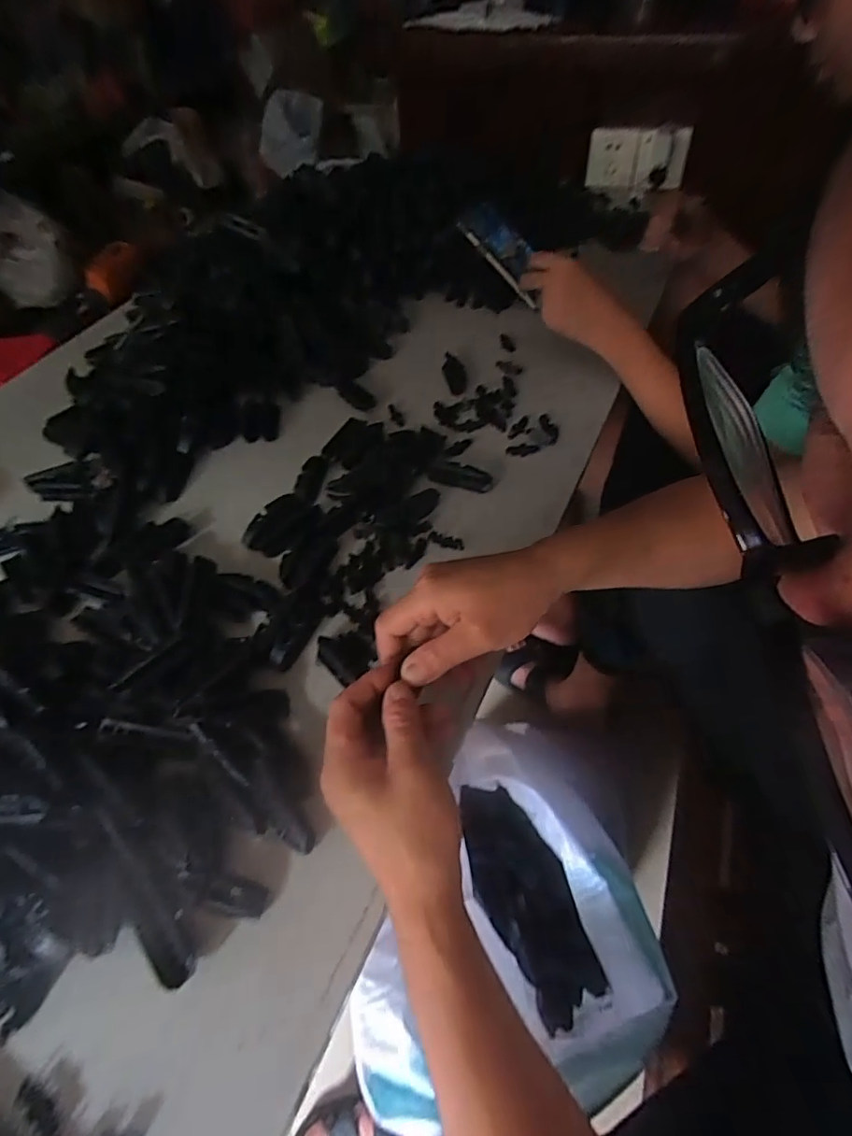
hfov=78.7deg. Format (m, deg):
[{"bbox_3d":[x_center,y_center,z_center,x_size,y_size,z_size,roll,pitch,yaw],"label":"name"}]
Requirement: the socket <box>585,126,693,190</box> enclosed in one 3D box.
[{"bbox_3d":[0.379,-0.737,0.935,0.167,0.083,0.034,2,54,7],"label":"socket"}]

